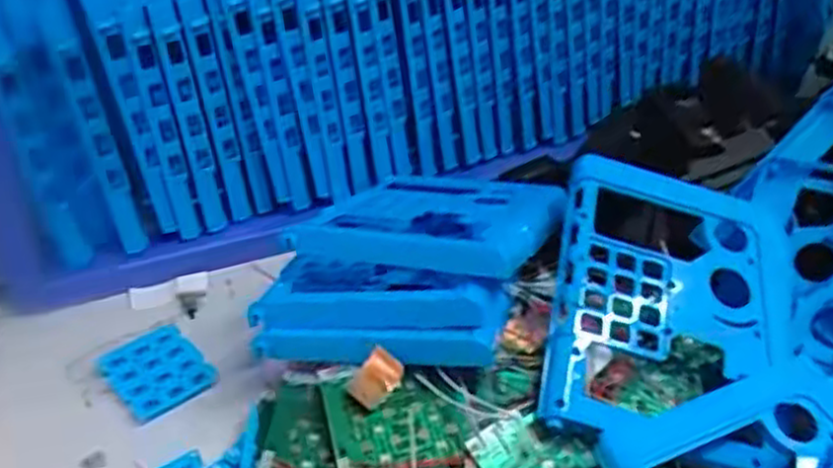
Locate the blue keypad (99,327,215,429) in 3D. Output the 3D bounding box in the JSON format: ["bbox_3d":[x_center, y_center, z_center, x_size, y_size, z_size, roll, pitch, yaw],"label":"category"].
[{"bbox_3d":[-0.152,0.081,0.464,0.050,0.007,0.057,-29,48,-32],"label":"blue keypad"}]

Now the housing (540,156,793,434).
[{"bbox_3d":[0.137,0.037,0.426,0.131,0.016,0.162,16,59,-3],"label":"housing"}]

